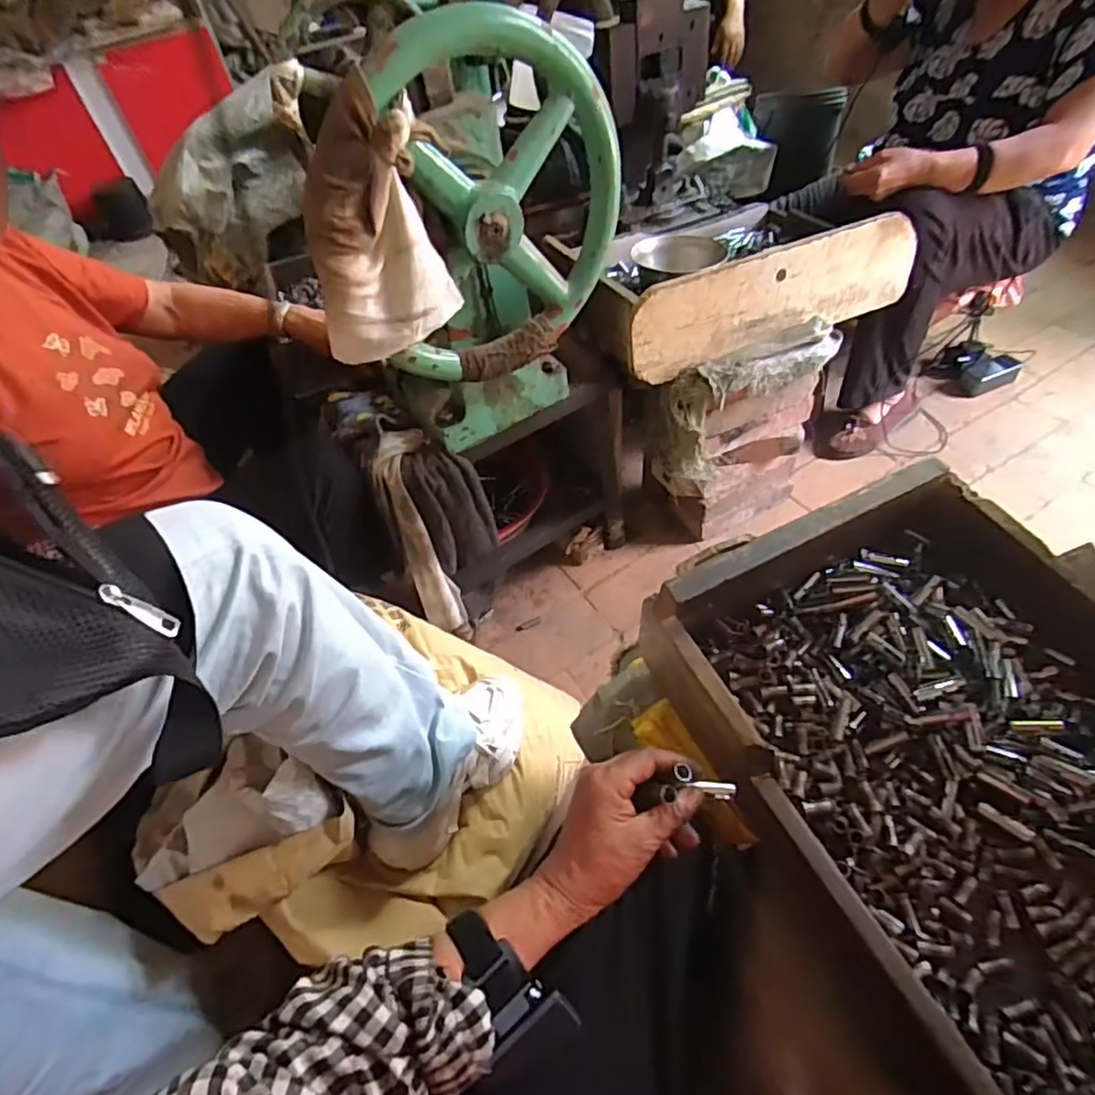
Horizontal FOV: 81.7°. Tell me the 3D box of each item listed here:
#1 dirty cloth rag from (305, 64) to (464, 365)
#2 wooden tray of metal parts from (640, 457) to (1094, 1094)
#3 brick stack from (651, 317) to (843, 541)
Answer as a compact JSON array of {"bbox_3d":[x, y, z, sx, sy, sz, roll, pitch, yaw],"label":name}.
[{"bbox_3d":[-0.173,-0.303,0.621,0.143,0.214,0.057,-14,50,-5],"label":"dirty cloth rag"},{"bbox_3d":[0.338,0.164,0.472,0.329,0.125,0.453,-24,52,-13],"label":"wooden tray of metal parts"},{"bbox_3d":[0.328,-0.202,1.134,0.314,0.359,0.129,-23,51,-13],"label":"brick stack"}]

